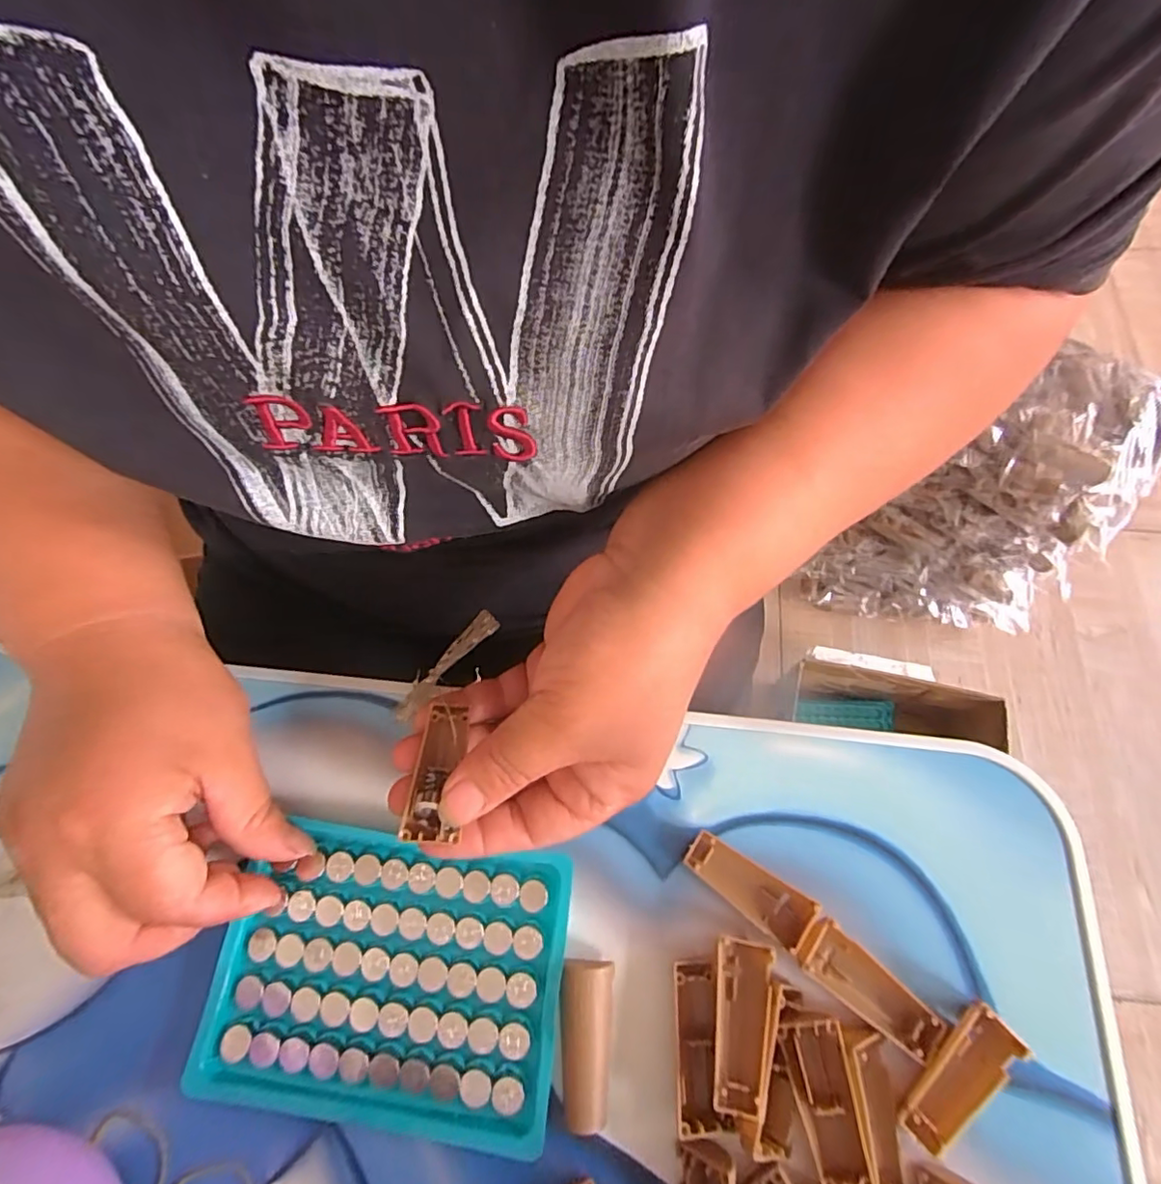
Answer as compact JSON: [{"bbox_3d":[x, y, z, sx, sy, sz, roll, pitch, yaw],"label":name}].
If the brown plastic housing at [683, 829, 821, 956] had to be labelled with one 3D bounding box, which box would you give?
[{"bbox_3d":[0.065,0.116,0.221,0.050,0.009,0.019,31,73,14],"label":"brown plastic housing"}]

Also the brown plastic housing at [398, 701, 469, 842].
[{"bbox_3d":[-0.052,0.067,0.209,0.018,0.006,0.048,4,62,4],"label":"brown plastic housing"}]

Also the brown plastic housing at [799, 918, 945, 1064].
[{"bbox_3d":[0.105,0.146,0.207,0.050,0.008,0.020,41,76,16],"label":"brown plastic housing"}]

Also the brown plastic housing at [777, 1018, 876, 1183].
[{"bbox_3d":[0.084,0.176,0.192,0.020,0.011,0.050,-11,68,-2],"label":"brown plastic housing"}]

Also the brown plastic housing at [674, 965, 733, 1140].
[{"bbox_3d":[0.043,0.163,0.204,0.018,0.012,0.049,1,69,3],"label":"brown plastic housing"}]

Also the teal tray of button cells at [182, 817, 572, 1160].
[{"bbox_3d":[-0.073,0.148,0.217,0.129,0.013,0.097,5,69,5],"label":"teal tray of button cells"}]

